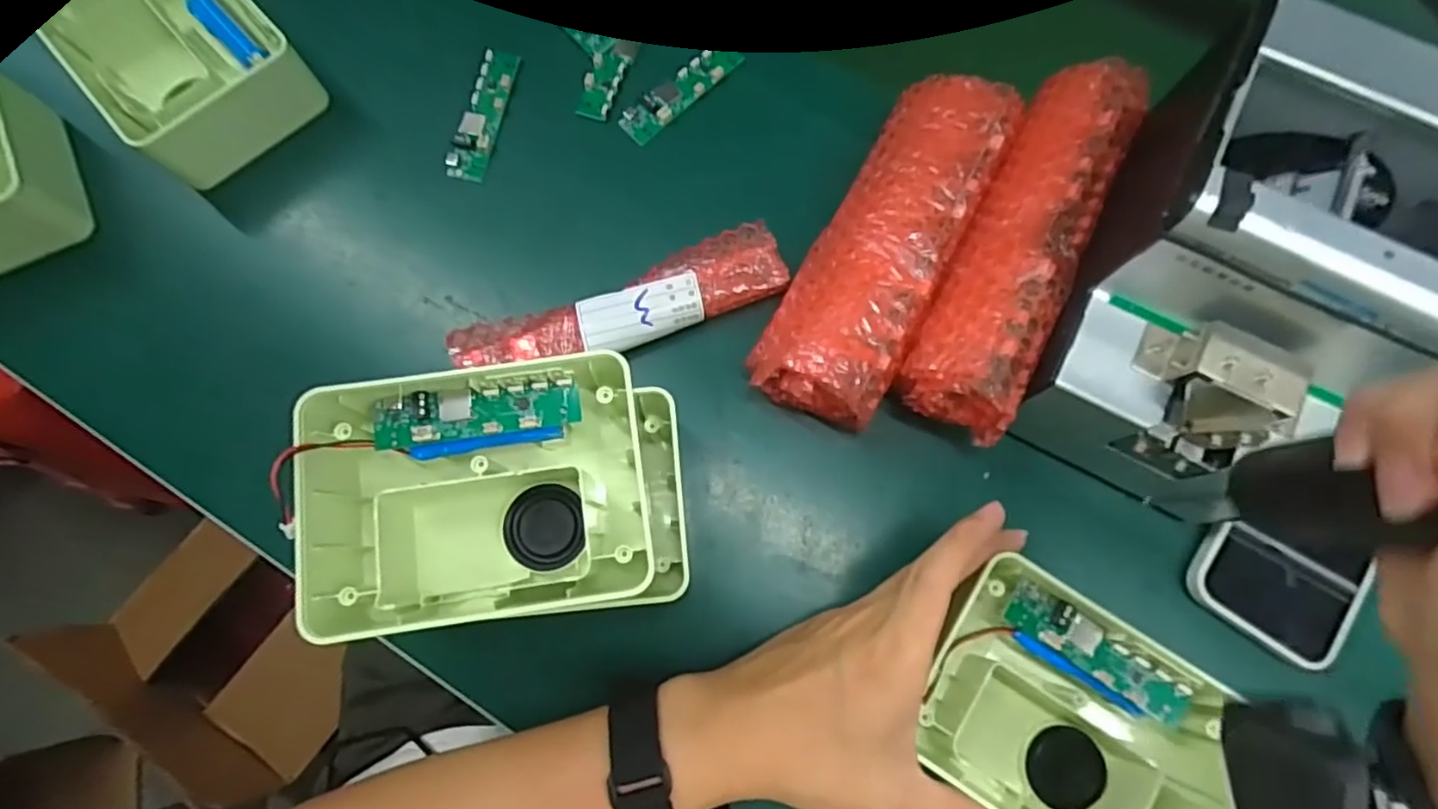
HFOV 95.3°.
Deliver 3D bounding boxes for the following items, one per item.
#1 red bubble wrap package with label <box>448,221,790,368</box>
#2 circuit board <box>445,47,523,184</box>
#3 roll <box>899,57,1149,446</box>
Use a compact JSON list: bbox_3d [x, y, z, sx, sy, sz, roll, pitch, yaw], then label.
[{"bbox_3d":[-0.054,-0.053,0.378,0.189,0.028,0.042,-19,75,-7],"label":"red bubble wrap package with label"},{"bbox_3d":[-0.150,-0.185,0.416,0.024,0.006,0.091,12,74,2],"label":"circuit board"},{"bbox_3d":[0.161,-0.086,0.343,0.056,0.049,0.201,26,74,6],"label":"roll"}]

